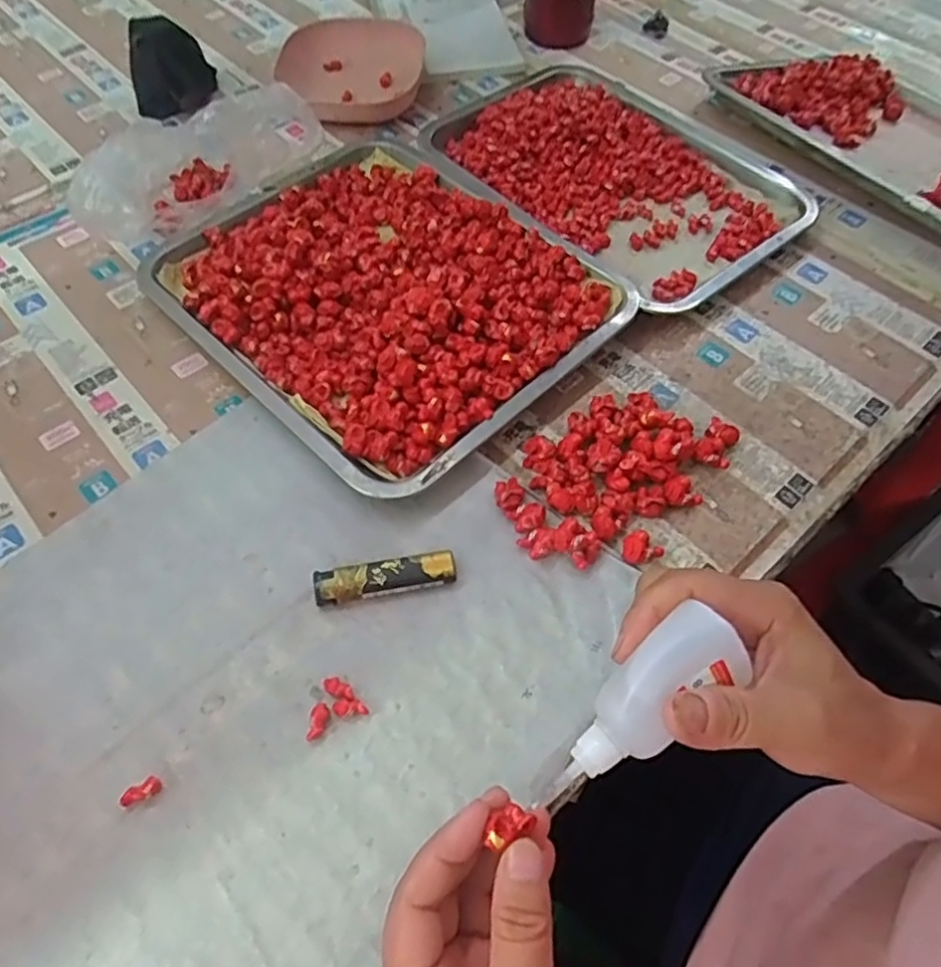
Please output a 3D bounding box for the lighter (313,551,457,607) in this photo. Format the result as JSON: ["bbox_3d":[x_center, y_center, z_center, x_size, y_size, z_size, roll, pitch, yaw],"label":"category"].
[{"bbox_3d":[-0.048,0.055,0.382,0.079,0.011,0.020,-7,58,-7],"label":"lighter"}]

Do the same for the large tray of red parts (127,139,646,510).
[{"bbox_3d":[-0.068,-0.151,0.498,0.258,0.031,0.309,-39,67,-24],"label":"large tray of red parts"}]

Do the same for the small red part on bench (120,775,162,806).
[{"bbox_3d":[-0.158,0.148,0.320,0.018,0.007,0.008,-23,62,-18],"label":"small red part on bench"}]

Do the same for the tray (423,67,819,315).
[{"bbox_3d":[0.125,-0.283,0.583,0.227,0.024,0.316,-36,66,-23],"label":"tray"}]

